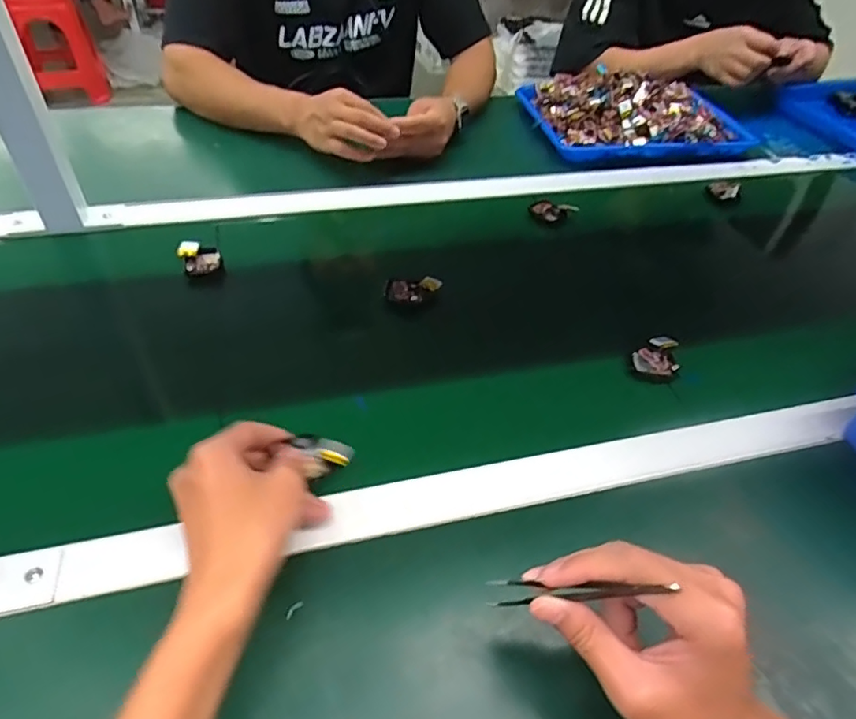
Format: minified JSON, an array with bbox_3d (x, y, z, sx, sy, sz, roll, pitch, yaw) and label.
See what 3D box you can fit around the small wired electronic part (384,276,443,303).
[{"bbox_3d":[-0.015,-0.073,0.595,0.059,0.013,0.030,-2,44,-6],"label":"small wired electronic part"}]

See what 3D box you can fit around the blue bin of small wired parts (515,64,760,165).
[{"bbox_3d":[0.330,-0.399,0.904,0.333,0.062,0.232,-2,44,-6],"label":"blue bin of small wired parts"}]

